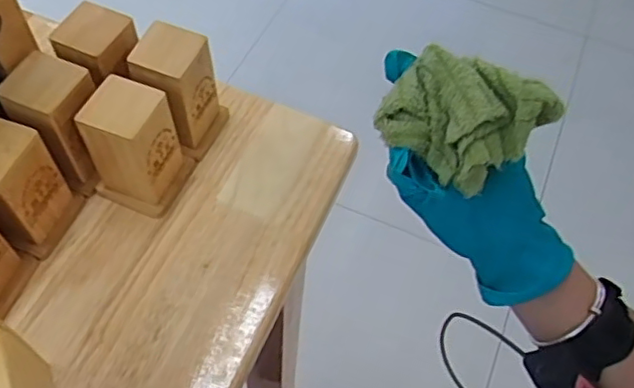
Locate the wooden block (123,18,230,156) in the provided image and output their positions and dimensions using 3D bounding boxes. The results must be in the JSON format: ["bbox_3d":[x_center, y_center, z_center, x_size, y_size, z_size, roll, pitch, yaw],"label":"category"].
[{"bbox_3d":[-0.099,-0.076,0.446,0.048,0.086,0.050,23,60,10],"label":"wooden block"}]

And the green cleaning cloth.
[{"bbox_3d":[0.081,-0.048,0.335,0.082,0.058,0.055,37,63,17],"label":"green cleaning cloth"}]

